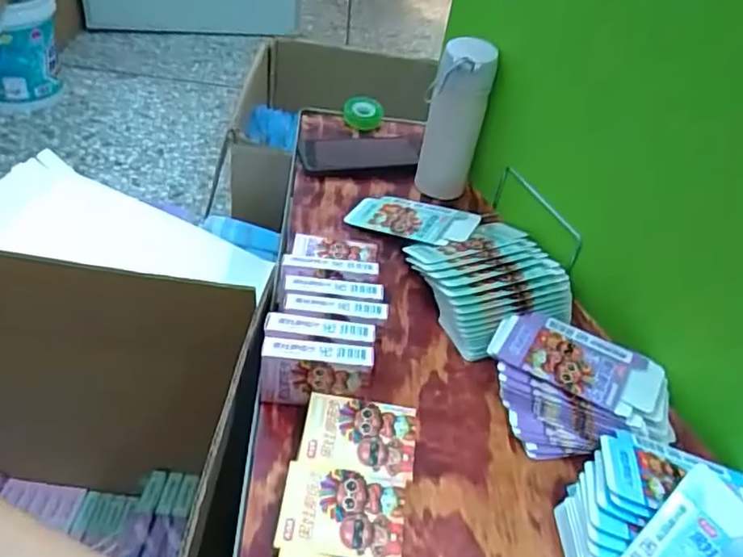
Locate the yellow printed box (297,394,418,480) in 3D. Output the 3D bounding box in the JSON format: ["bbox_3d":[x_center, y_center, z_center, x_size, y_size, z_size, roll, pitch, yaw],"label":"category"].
[{"bbox_3d":[-0.011,0.137,0.510,0.091,0.030,0.068,9,42,-1],"label":"yellow printed box"}]

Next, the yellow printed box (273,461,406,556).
[{"bbox_3d":[-0.022,0.180,0.461,0.091,0.031,0.065,9,42,-1],"label":"yellow printed box"}]

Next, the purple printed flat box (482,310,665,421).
[{"bbox_3d":[0.195,0.077,0.583,0.152,0.007,0.082,25,47,18],"label":"purple printed flat box"}]

